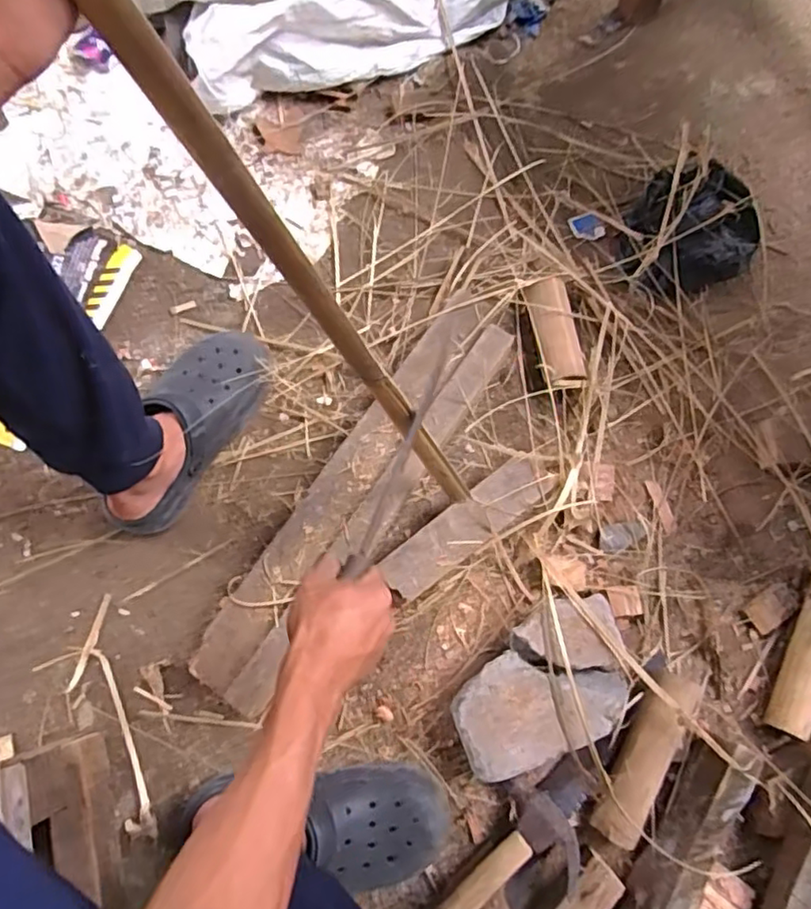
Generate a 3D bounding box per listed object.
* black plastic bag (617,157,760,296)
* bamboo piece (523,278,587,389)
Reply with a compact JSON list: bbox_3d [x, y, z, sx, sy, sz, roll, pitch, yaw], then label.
[{"bbox_3d":[0.366,-0.300,0.824,0.185,0.077,0.166,-17,78,-5],"label":"black plastic bag"},{"bbox_3d":[0.188,-0.152,0.798,0.059,0.045,0.145,-9,78,-4],"label":"bamboo piece"}]

